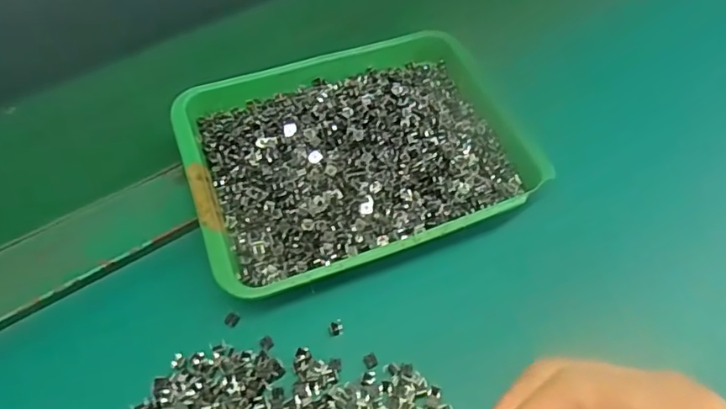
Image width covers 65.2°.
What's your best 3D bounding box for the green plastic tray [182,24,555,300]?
[{"bbox_3d":[-0.003,-0.041,0.378,0.218,0.025,0.171,-20,55,-12],"label":"green plastic tray"}]

